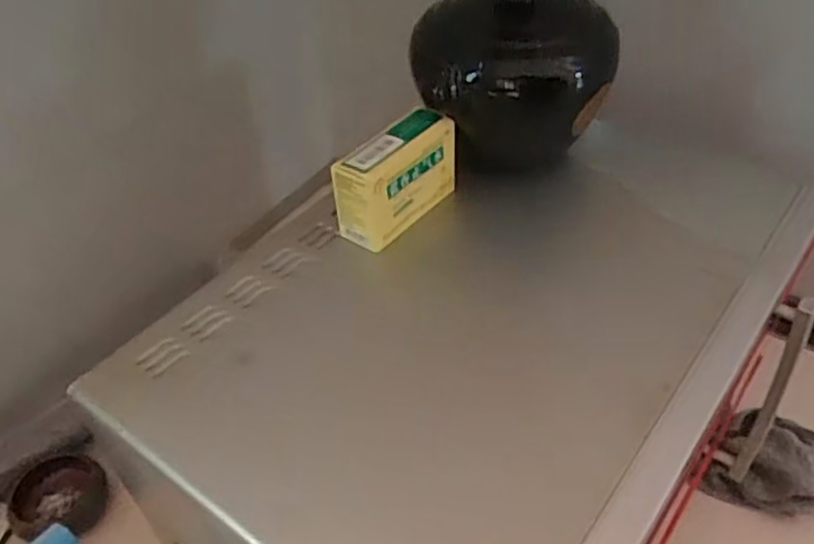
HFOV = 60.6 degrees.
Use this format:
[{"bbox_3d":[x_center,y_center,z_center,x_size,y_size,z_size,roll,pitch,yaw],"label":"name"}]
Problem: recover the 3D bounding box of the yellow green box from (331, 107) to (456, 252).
[{"bbox_3d":[-0.006,-0.076,0.548,0.049,0.069,0.106,30,53,30],"label":"yellow green box"}]

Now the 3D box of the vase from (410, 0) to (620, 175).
[{"bbox_3d":[0.089,-0.157,0.558,0.154,0.156,0.131,7,44,11],"label":"vase"}]

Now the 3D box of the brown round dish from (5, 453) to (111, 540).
[{"bbox_3d":[-0.344,0.230,0.695,0.085,0.039,0.086,-2,43,2],"label":"brown round dish"}]

